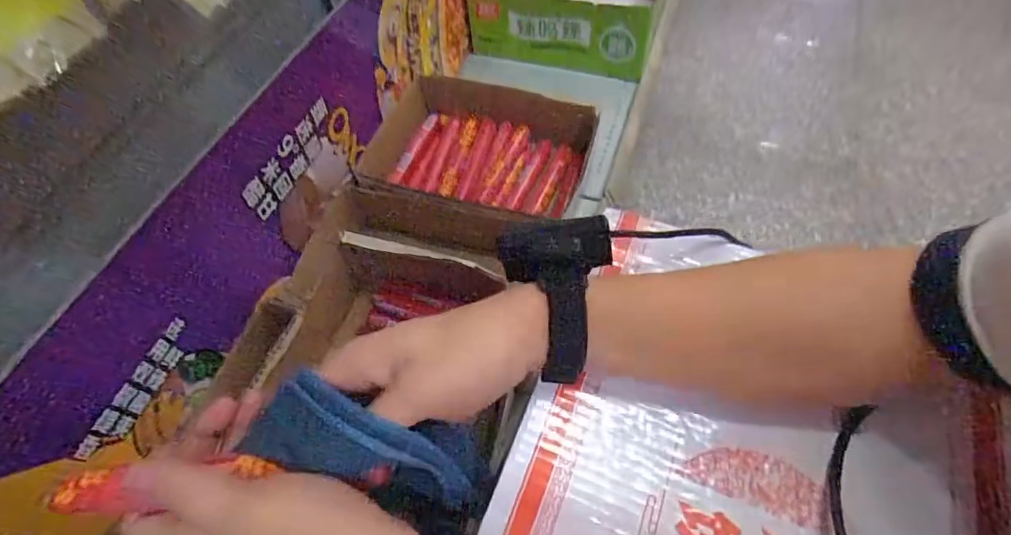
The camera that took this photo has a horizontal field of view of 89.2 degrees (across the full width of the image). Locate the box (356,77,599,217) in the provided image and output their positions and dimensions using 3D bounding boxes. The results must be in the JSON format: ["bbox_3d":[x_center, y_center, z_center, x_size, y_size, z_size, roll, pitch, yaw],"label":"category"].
[{"bbox_3d":[-0.035,-0.202,0.874,0.332,0.101,0.207,11,60,9],"label":"box"}]

